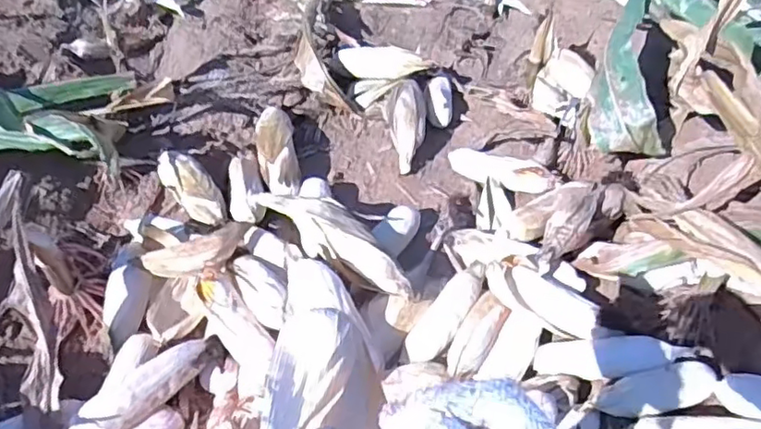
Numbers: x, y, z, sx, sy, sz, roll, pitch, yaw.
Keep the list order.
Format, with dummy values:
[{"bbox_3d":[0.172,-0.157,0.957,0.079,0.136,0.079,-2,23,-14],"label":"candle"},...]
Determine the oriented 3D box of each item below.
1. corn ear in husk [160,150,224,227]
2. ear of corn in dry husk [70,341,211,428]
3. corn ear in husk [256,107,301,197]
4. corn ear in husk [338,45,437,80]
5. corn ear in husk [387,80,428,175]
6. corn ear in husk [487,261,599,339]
[{"bbox_3d":[-0.318,-0.050,1.051,0.066,0.046,0.201,-27,53,-26],"label":"corn ear in husk"},{"bbox_3d":[-0.293,0.222,0.775,0.049,0.041,0.187,33,52,26],"label":"ear of corn in dry husk"},{"bbox_3d":[-0.184,-0.109,1.116,0.070,0.046,0.234,-7,46,-10],"label":"corn ear in husk"},{"bbox_3d":[0.001,-0.305,1.297,0.188,0.066,0.068,13,46,9],"label":"corn ear in husk"},{"bbox_3d":[0.050,-0.173,1.201,0.077,0.065,0.210,2,62,-2],"label":"corn ear in husk"},{"bbox_3d":[0.234,0.116,0.893,0.168,0.047,0.058,24,49,19],"label":"corn ear in husk"}]

